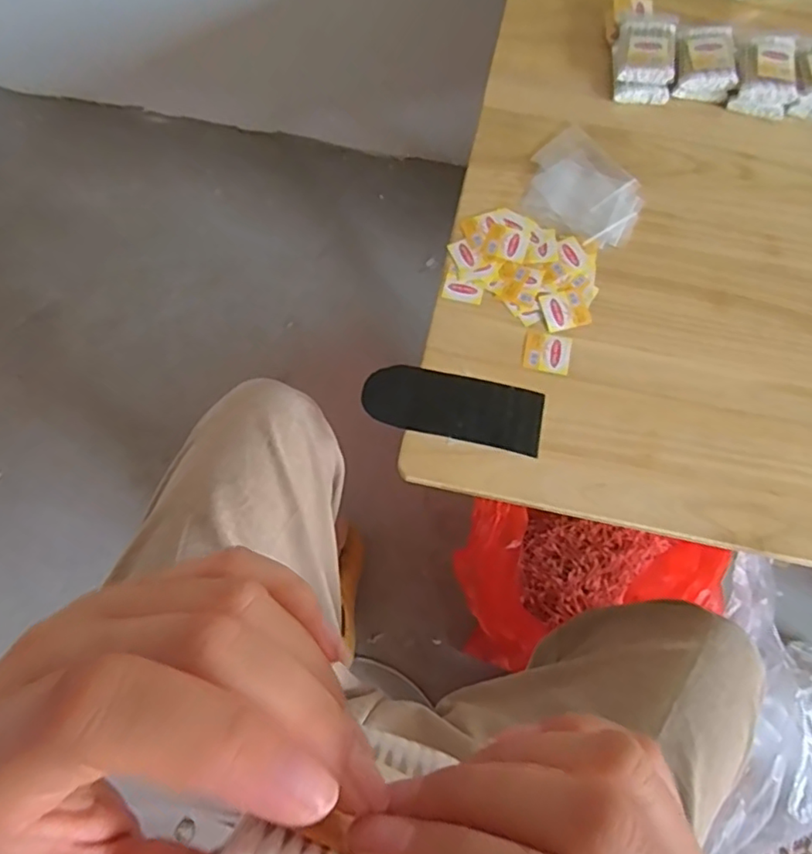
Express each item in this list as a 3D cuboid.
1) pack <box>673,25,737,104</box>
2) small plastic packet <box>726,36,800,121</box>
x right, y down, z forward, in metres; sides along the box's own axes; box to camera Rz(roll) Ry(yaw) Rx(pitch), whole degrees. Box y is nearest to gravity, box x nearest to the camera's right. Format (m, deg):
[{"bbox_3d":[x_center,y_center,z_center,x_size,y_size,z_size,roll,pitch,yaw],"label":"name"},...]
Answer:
[{"bbox_3d":[0.323,-0.395,0.655,0.056,0.030,0.077,6,74,3],"label":"pack"},{"bbox_3d":[0.383,-0.380,0.646,0.060,0.036,0.085,8,74,4],"label":"small plastic packet"}]

